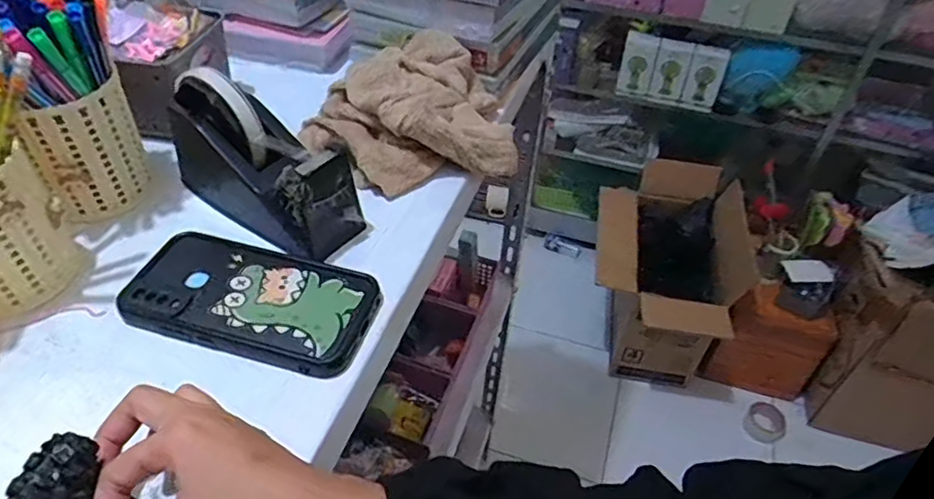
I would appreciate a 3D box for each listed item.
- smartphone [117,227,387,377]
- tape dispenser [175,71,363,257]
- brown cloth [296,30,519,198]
[{"bbox_3d":[-0.144,0.034,0.411,0.161,0.014,0.084,15,46,12],"label":"smartphone"},{"bbox_3d":[-0.153,-0.073,0.447,0.151,0.090,0.054,27,50,23],"label":"tape dispenser"},{"bbox_3d":[-0.052,-0.121,0.528,0.168,0.069,0.132,-19,48,-20],"label":"brown cloth"}]

